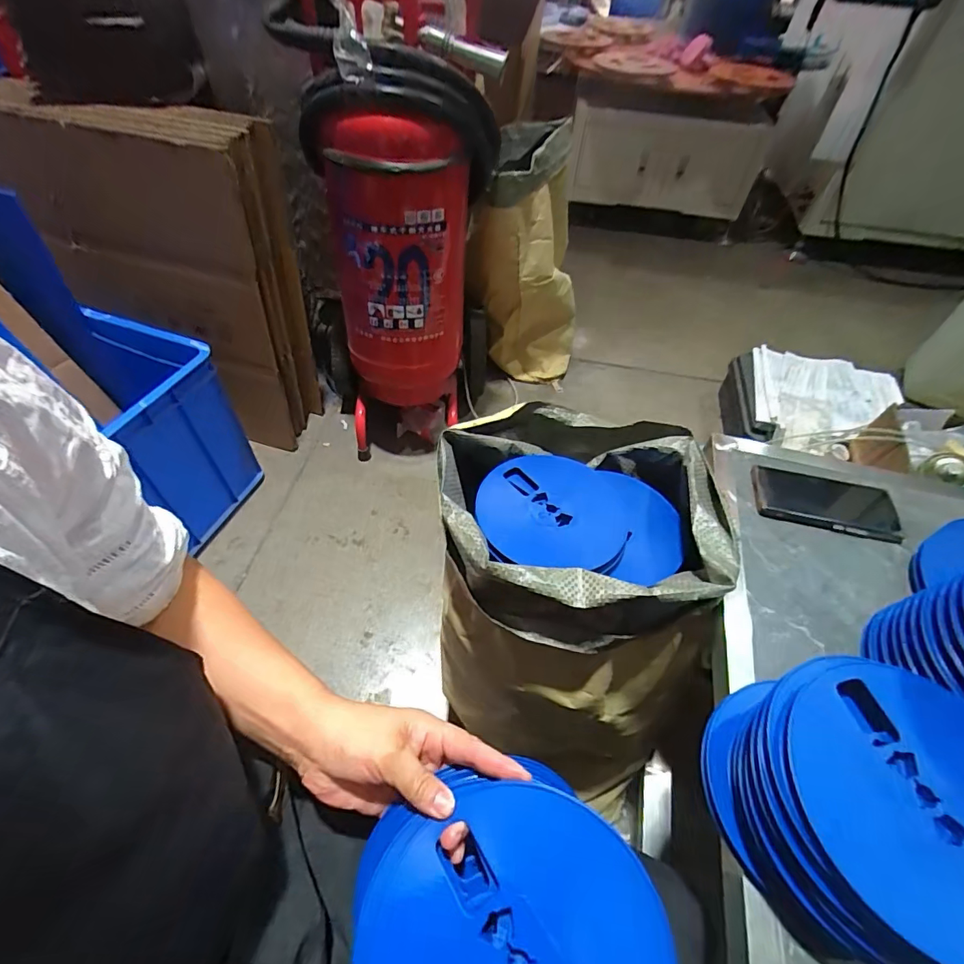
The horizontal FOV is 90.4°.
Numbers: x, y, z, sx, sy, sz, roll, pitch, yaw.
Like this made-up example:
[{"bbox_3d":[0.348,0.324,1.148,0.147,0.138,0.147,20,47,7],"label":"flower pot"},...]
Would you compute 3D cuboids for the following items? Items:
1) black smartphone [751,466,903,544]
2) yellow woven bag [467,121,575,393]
[{"bbox_3d":[0.417,0.026,0.585,0.159,0.014,0.082,11,52,5],"label":"black smartphone"},{"bbox_3d":[0.132,-0.550,1.253,0.281,0.522,0.318,15,52,7],"label":"yellow woven bag"}]

